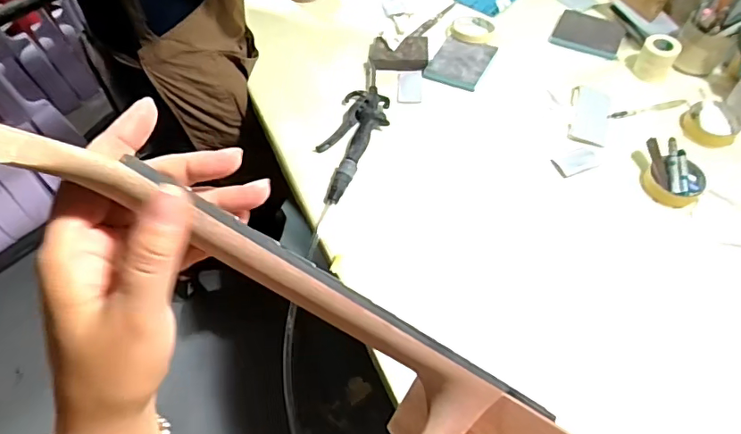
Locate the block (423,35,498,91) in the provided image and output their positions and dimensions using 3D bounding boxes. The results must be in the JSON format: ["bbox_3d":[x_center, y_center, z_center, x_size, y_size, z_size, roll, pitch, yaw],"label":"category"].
[{"bbox_3d":[0.166,-0.285,0.923,0.099,0.011,0.120,24,60,18],"label":"block"}]

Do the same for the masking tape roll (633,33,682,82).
[{"bbox_3d":[0.496,-0.278,0.880,0.057,0.059,0.057,28,61,20],"label":"masking tape roll"}]

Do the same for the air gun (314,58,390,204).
[{"bbox_3d":[-0.023,-0.144,0.841,0.096,0.037,0.302,15,57,13],"label":"air gun"}]

